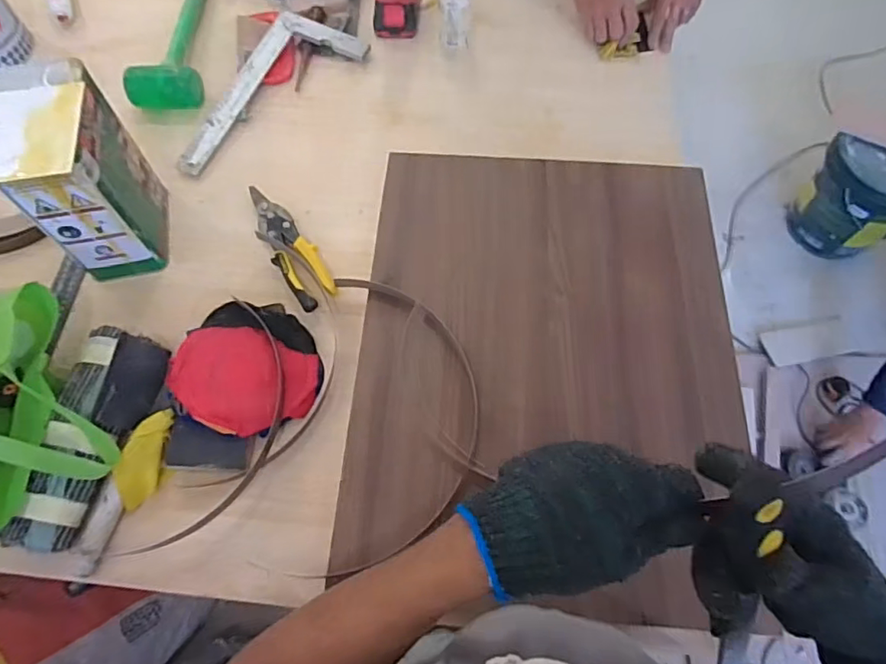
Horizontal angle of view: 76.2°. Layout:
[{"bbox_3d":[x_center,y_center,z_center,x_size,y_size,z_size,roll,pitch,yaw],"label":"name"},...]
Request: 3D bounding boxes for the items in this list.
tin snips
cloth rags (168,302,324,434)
[{"bbox_3d":[-0.220,-0.127,0.785,0.057,0.019,0.228,-32,69,-14],"label":"tin snips"},{"bbox_3d":[-0.247,0.040,0.704,0.168,0.025,0.176,-24,67,-11],"label":"cloth rags"}]

